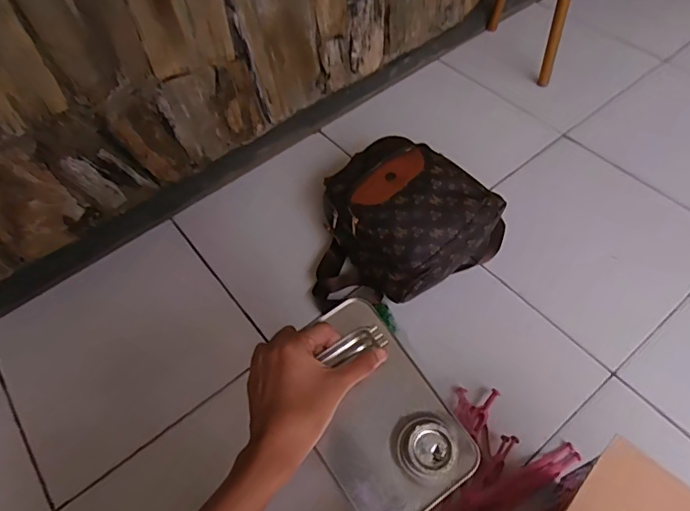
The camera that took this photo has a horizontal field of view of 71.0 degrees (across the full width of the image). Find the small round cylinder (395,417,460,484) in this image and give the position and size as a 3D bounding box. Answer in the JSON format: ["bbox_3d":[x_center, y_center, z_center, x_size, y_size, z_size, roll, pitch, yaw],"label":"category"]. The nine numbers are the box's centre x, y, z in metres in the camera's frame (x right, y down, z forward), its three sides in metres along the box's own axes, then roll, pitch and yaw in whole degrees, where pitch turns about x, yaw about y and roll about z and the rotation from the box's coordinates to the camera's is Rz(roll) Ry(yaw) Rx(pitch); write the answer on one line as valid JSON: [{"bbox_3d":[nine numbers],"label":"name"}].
[{"bbox_3d":[0.063,0.149,0.377,0.042,0.029,0.045,-2,55,3],"label":"small round cylinder"}]

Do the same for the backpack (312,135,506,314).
[{"bbox_3d":[0.082,-0.062,0.870,0.315,0.144,0.313,33,64,24],"label":"backpack"}]

